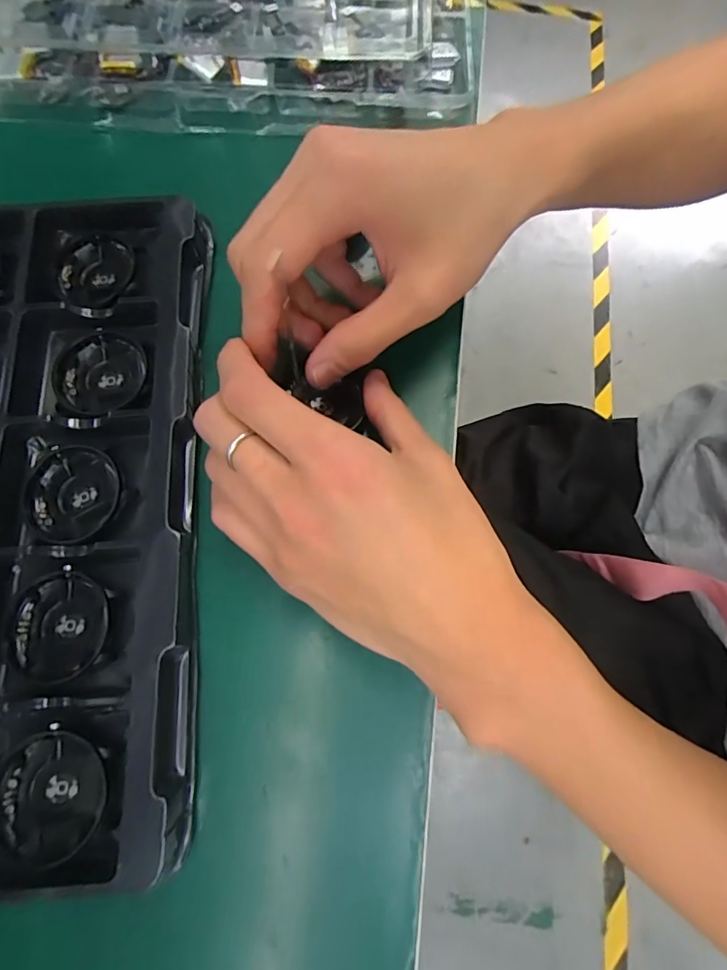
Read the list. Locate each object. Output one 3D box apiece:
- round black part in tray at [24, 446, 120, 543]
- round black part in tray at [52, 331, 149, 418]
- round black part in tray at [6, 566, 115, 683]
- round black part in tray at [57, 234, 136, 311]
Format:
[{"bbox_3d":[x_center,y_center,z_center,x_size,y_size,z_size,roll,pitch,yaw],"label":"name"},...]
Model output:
[{"bbox_3d":[-0.133,0.004,0.213,0.038,0.010,0.043,4,74,1],"label":"round black part in tray"},{"bbox_3d":[-0.128,-0.053,0.231,0.043,0.009,0.042,0,74,-1],"label":"round black part in tray"},{"bbox_3d":[-0.127,0.059,0.197,0.042,0.011,0.042,-4,74,-2],"label":"round black part in tray"},{"bbox_3d":[-0.138,-0.110,0.244,0.040,0.012,0.045,-40,78,-11],"label":"round black part in tray"}]

